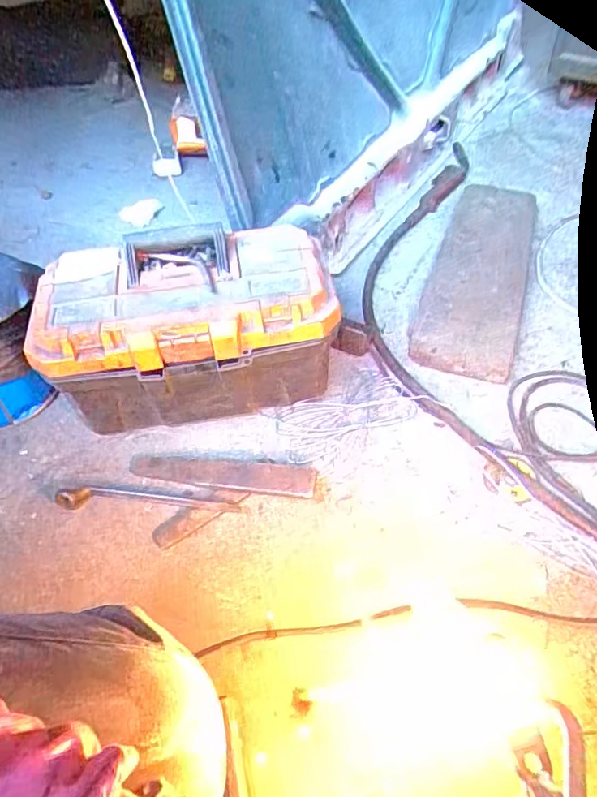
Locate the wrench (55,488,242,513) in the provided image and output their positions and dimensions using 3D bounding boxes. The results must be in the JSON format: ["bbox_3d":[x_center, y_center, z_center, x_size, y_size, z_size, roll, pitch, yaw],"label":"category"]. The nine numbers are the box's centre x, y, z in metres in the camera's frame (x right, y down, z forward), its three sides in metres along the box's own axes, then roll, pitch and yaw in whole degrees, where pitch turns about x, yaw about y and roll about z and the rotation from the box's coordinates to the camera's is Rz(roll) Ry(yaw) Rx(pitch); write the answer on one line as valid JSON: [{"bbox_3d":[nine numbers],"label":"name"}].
[{"bbox_3d":[-0.198,0.131,0.711,0.242,0.018,0.031,-1,52,4],"label":"wrench"}]

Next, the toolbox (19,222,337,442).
[{"bbox_3d":[-0.147,-0.084,0.755,0.372,0.210,0.195,-13,52,-6],"label":"toolbox"}]

